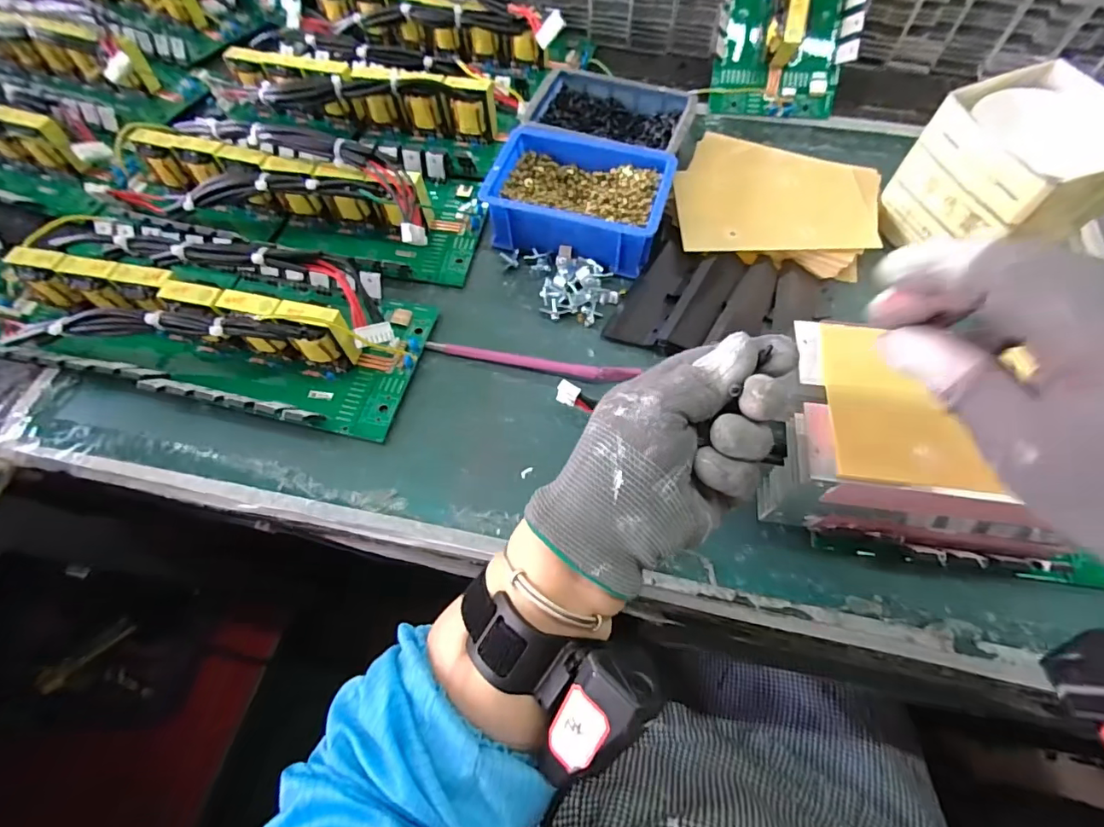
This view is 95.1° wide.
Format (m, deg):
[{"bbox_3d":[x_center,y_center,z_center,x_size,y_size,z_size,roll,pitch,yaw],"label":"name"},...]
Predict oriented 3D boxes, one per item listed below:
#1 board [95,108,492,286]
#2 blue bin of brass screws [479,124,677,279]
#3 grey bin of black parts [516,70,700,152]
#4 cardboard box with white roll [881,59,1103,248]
[{"bbox_3d":[-0.247,-0.207,0.445,0.367,0.061,0.137,9,65,6],"label":"board"},{"bbox_3d":[0.024,-0.185,0.437,0.144,0.047,0.101,18,67,10],"label":"blue bin of brass screws"},{"bbox_3d":[0.054,-0.273,0.479,0.150,0.048,0.095,16,66,9],"label":"grey bin of black parts"},{"bbox_3d":[0.351,-0.182,0.394,0.115,0.103,0.109,-18,66,-7],"label":"cardboard box with white roll"}]

